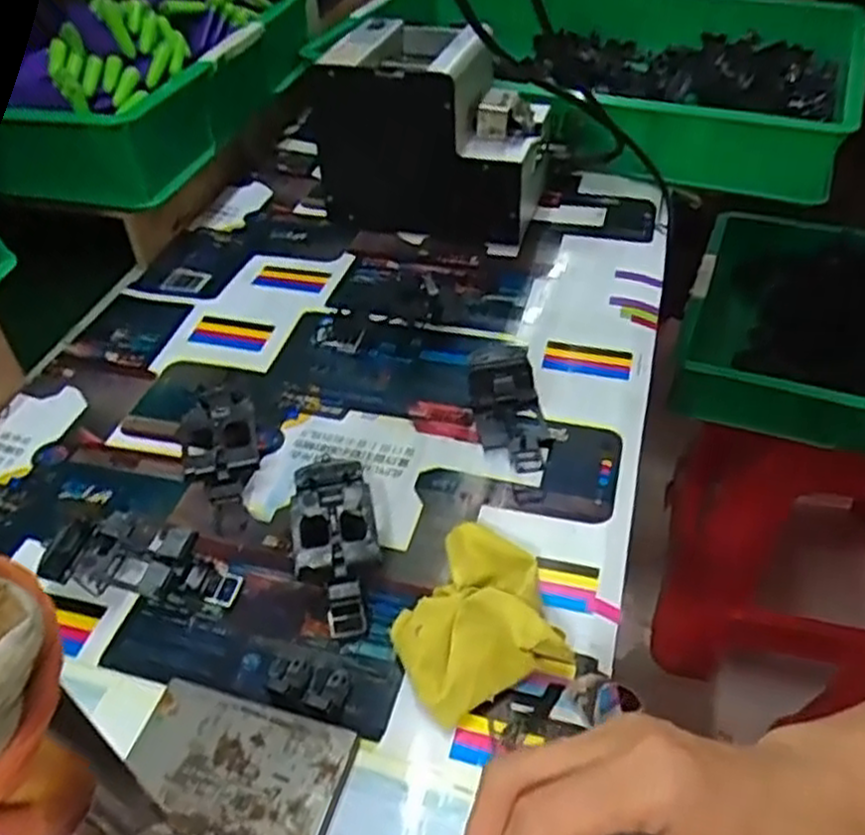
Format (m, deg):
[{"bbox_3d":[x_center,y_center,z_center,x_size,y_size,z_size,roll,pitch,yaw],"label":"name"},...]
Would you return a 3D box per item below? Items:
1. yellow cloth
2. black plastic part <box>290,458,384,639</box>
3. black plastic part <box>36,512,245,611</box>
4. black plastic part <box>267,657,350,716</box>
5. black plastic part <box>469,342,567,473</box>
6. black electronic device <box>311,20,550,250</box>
[{"bbox_3d":[0.019,0.095,0.396,0.080,0.044,0.097,-17,46,-16],"label":"yellow cloth"},{"bbox_3d":[-0.055,0.069,0.435,0.046,0.031,0.107,-7,44,-7],"label":"black plastic part"},{"bbox_3d":[-0.160,0.081,0.425,0.106,0.033,0.044,8,44,9],"label":"black plastic part"},{"bbox_3d":[-0.063,0.132,0.384,0.043,0.009,0.025,10,45,12],"label":"black plastic part"},{"bbox_3d":[0.054,-0.014,0.526,0.053,0.024,0.135,-8,44,-7],"label":"black plastic part"},{"bbox_3d":[0.004,-0.242,0.677,0.178,0.152,0.121,17,46,18],"label":"black electronic device"}]

